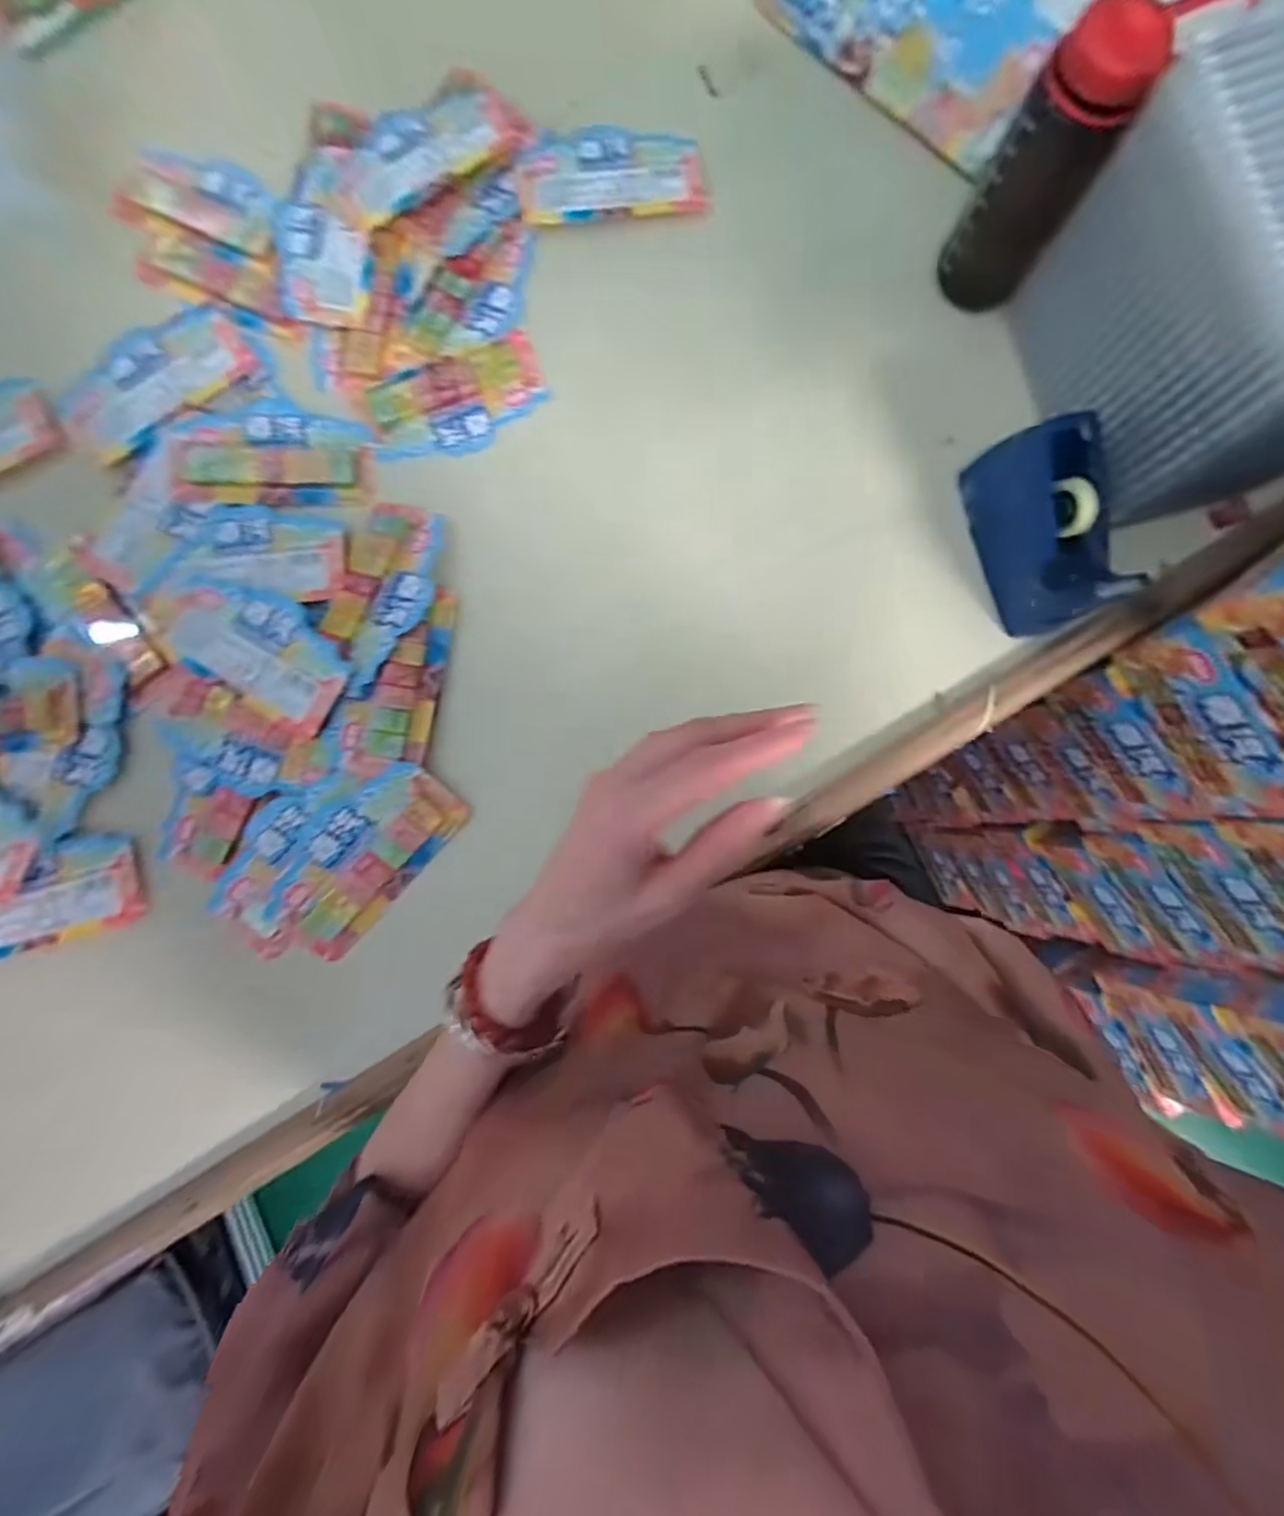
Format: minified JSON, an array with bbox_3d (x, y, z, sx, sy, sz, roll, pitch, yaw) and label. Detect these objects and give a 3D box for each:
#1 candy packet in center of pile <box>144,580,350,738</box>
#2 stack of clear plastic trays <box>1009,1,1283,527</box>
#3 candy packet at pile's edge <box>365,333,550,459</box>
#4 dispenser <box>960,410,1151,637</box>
[{"bbox_3d":[-0.287,-0.086,0.468,0.159,0.019,0.073,29,88,4],"label":"candy packet in center of pile"},{"bbox_3d":[0.376,-0.289,0.402,0.161,0.173,0.201,-11,84,-4],"label":"stack of clear plastic trays"},{"bbox_3d":[-0.142,-0.278,0.505,0.137,0.018,0.075,-23,85,1],"label":"candy packet at pile's edge"},{"bbox_3d":[0.286,-0.164,0.455,0.057,0.079,0.136,-16,84,-5],"label":"dispenser"}]

